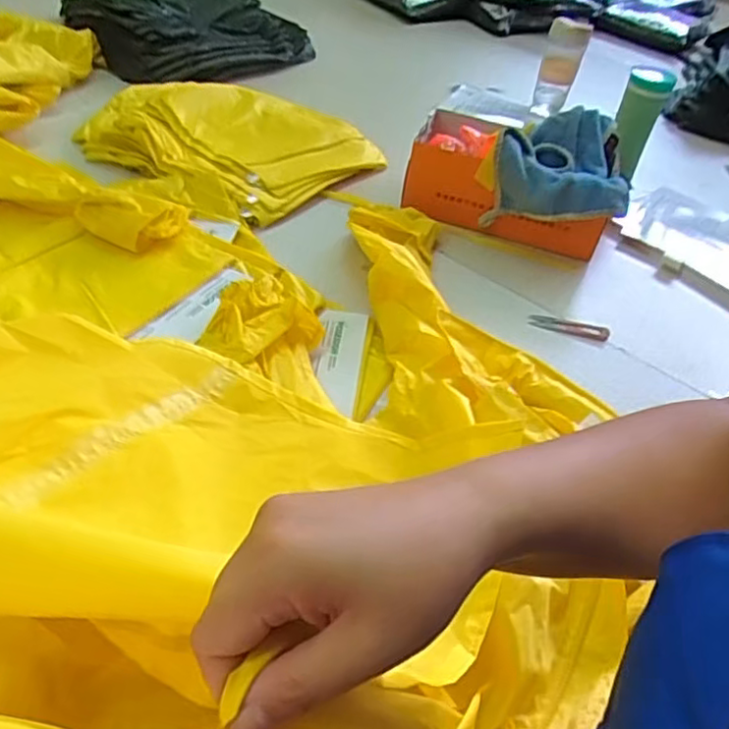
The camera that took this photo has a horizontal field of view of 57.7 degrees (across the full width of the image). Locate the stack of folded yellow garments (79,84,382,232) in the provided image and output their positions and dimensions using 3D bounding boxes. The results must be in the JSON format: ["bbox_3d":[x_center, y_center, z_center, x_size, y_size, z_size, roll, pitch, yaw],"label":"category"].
[{"bbox_3d":[-0.229,-0.379,1.103,0.385,0.080,0.396,29,46,19],"label":"stack of folded yellow garments"}]

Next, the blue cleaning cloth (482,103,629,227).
[{"bbox_3d":[0.315,-0.309,1.046,0.202,0.111,0.266,19,43,9],"label":"blue cleaning cloth"}]

